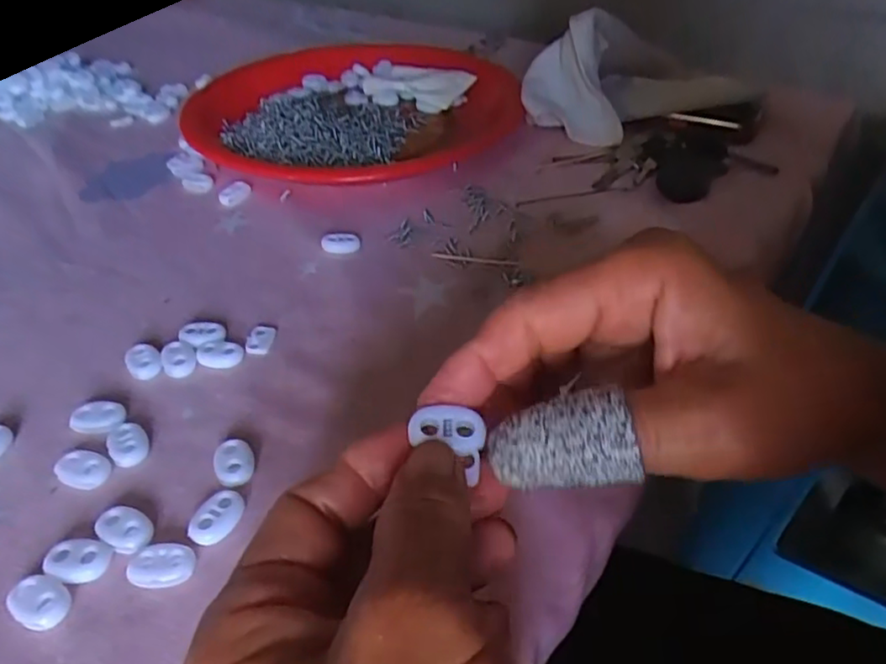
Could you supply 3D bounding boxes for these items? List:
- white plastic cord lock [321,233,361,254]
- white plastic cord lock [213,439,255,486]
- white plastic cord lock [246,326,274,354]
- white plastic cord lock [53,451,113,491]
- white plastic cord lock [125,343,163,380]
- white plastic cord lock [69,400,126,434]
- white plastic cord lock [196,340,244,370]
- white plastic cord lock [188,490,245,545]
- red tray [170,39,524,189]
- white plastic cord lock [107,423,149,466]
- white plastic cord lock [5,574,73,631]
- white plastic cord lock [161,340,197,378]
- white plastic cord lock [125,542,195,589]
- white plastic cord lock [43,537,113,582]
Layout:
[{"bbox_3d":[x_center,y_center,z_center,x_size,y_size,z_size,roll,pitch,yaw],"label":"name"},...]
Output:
[{"bbox_3d":[-0.060,-0.052,0.378,0.021,0.008,0.012,-2,41,-2],"label":"white plastic cord lock"},{"bbox_3d":[-0.084,0.053,0.262,0.016,0.007,0.021,-16,43,-17],"label":"white plastic cord lock"},{"bbox_3d":[-0.091,0.003,0.322,0.012,0.004,0.019,4,41,5],"label":"white plastic cord lock"},{"bbox_3d":[-0.144,0.055,0.260,0.022,0.005,0.015,8,41,10],"label":"white plastic cord lock"},{"bbox_3d":[-0.141,0.014,0.307,0.015,0.006,0.022,-22,45,-23],"label":"white plastic cord lock"},{"bbox_3d":[-0.149,0.037,0.280,0.022,0.006,0.014,-6,41,-6],"label":"white plastic cord lock"},{"bbox_3d":[-0.108,0.011,0.311,0.024,0.006,0.015,7,41,8],"label":"white plastic cord lock"},{"bbox_3d":[-0.084,0.069,0.243,0.014,0.006,0.023,19,44,21],"label":"white plastic cord lock"},{"bbox_3d":[-0.068,-0.177,0.509,0.245,0.033,0.238,4,41,6],"label":"red tray"},{"bbox_3d":[-0.131,0.047,0.270,0.015,0.005,0.021,-20,44,-21],"label":"white plastic cord lock"},{"bbox_3d":[-0.135,0.091,0.218,0.020,0.006,0.016,22,45,24],"label":"white plastic cord lock"},{"bbox_3d":[-0.126,0.013,0.310,0.015,0.005,0.021,-13,42,-14],"label":"white plastic cord lock"},{"bbox_3d":[-0.098,0.082,0.228,0.021,0.005,0.015,-1,41,-1],"label":"white plastic cord lock"},{"bbox_3d":[-0.129,0.081,0.229,0.021,0.006,0.015,5,41,6],"label":"white plastic cord lock"}]

